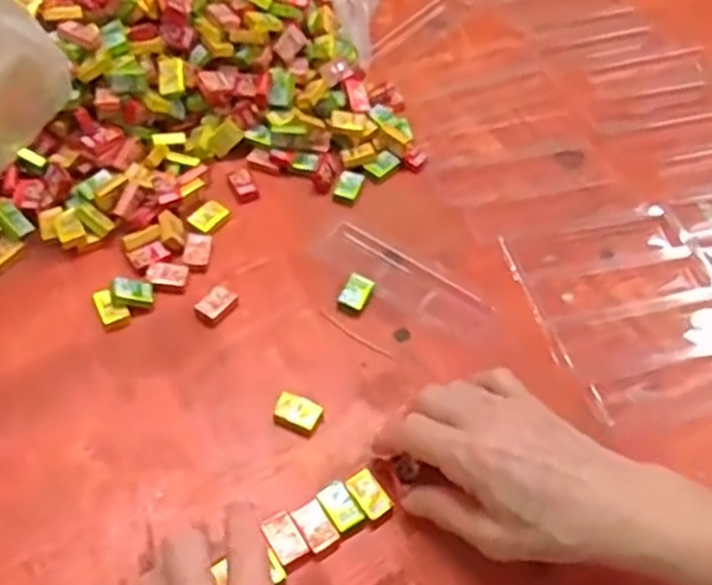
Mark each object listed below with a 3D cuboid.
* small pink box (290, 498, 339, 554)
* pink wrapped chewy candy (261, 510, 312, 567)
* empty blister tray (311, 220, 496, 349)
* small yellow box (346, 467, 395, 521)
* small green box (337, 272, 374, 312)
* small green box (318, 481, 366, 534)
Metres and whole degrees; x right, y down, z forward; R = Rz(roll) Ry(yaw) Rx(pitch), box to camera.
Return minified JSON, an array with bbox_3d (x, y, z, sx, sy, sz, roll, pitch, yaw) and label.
[{"bbox_3d":[-0.022,0.125,0.408,0.017,0.008,0.024,-27,61,-22],"label":"small pink box"},{"bbox_3d":[-0.038,0.130,0.402,0.018,0.012,0.028,-27,61,-22],"label":"pink wrapped chewy candy"},{"bbox_3d":[0.033,-0.008,0.509,0.127,0.006,0.038,30,57,16],"label":"empty blister tray"},{"bbox_3d":[0.007,0.111,0.421,0.018,0.007,0.026,-30,62,-24],"label":"small yellow box"},{"bbox_3d":[0.000,0.000,0.500,0.017,0.005,0.025,24,56,12],"label":"small green box"},{"bbox_3d":[-0.008,0.117,0.415,0.017,0.008,0.026,-29,62,-23],"label":"small green box"}]

